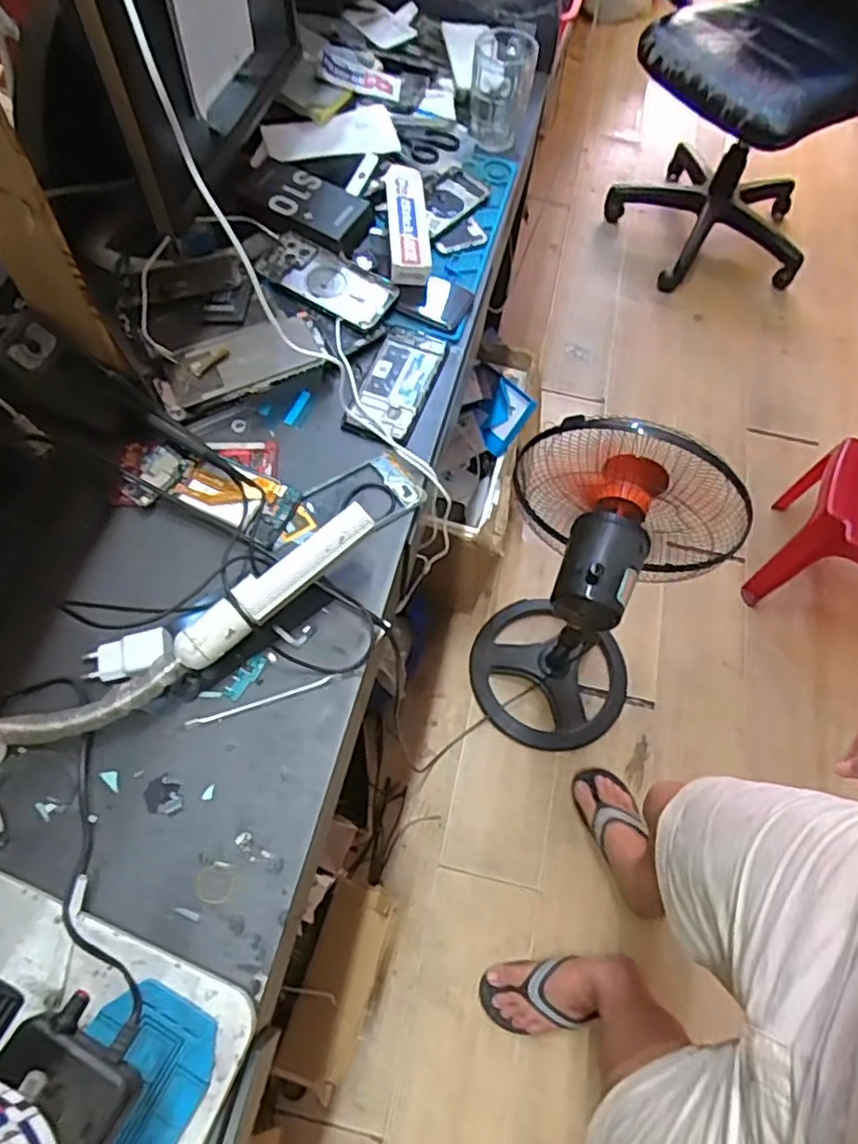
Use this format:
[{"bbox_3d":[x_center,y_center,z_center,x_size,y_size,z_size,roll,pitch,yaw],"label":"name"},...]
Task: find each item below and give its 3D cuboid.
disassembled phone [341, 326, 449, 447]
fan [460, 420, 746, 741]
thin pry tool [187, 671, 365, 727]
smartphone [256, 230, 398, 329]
[{"bbox_3d":[-0.036,-0.211,0.755,0.074,0.008,0.159,18,63,5],"label":"disassembled phone"},{"bbox_3d":[0.265,0.053,1.142,0.328,0.677,0.321,12,63,4],"label":"fan"},{"bbox_3d":[-0.135,0.110,0.594,0.152,0.005,0.007,-17,65,-11],"label":"thin pry tool"},{"bbox_3d":[-0.122,-0.346,0.803,0.163,0.011,0.076,27,71,6],"label":"smartphone"}]

